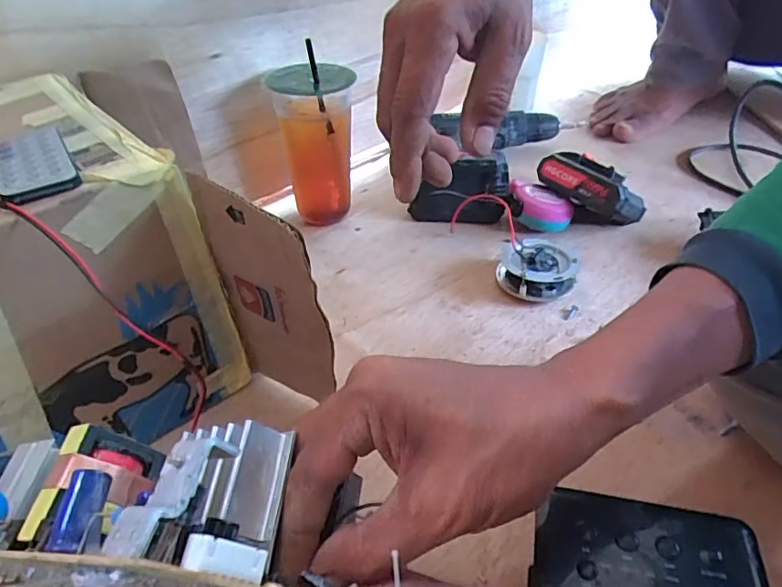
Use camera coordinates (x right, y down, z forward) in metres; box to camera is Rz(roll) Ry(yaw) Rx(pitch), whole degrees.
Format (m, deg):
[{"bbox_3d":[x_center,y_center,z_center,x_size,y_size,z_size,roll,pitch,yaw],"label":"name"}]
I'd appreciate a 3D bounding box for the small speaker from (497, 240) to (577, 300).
[{"bbox_3d":[0.139,-0.028,0.522,0.071,0.031,0.079,9,42,13],"label":"small speaker"}]

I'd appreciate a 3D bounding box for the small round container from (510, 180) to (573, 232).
[{"bbox_3d":[0.158,-0.091,0.587,0.051,0.039,0.056,-2,40,1],"label":"small round container"}]

